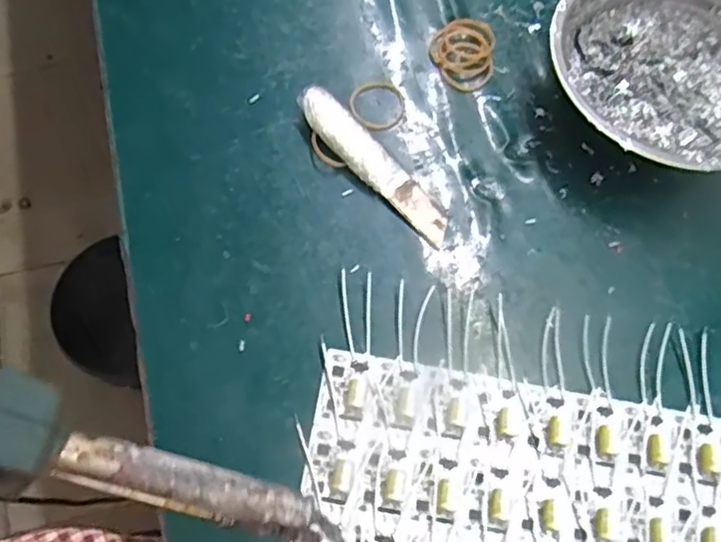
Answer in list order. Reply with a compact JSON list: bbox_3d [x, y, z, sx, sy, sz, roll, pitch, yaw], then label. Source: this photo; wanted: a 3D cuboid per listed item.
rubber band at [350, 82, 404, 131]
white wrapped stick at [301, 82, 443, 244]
[{"bbox_3d":[0.009,-0.088,0.348,0.029,0.005,0.032,-6,68,-5],"label":"rubber band"},{"bbox_3d":[0.008,-0.055,0.329,0.022,0.014,0.101,-42,76,-17],"label":"white wrapped stick"}]

